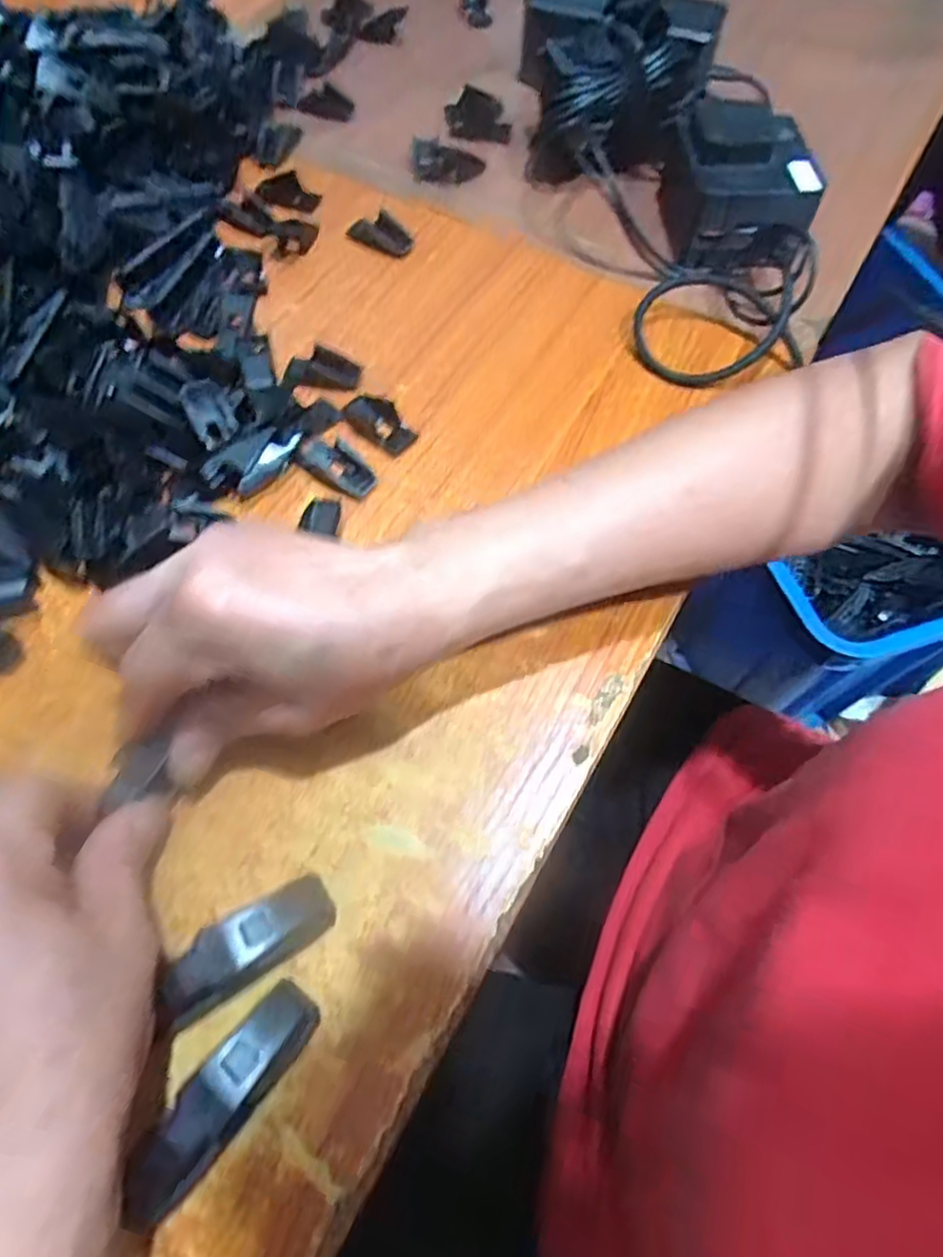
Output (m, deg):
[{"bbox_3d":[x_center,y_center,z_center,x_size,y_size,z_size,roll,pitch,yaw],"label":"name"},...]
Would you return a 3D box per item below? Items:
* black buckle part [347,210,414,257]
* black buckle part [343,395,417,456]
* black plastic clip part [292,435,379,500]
[{"bbox_3d":[-0.053,-0.235,0.409,0.041,0.011,0.017,34,69,14],"label":"black buckle part"},{"bbox_3d":[-0.047,-0.107,0.354,0.040,0.004,0.022,42,71,17],"label":"black buckle part"},{"bbox_3d":[-0.067,-0.082,0.342,0.045,0.004,0.023,36,69,15],"label":"black plastic clip part"}]

